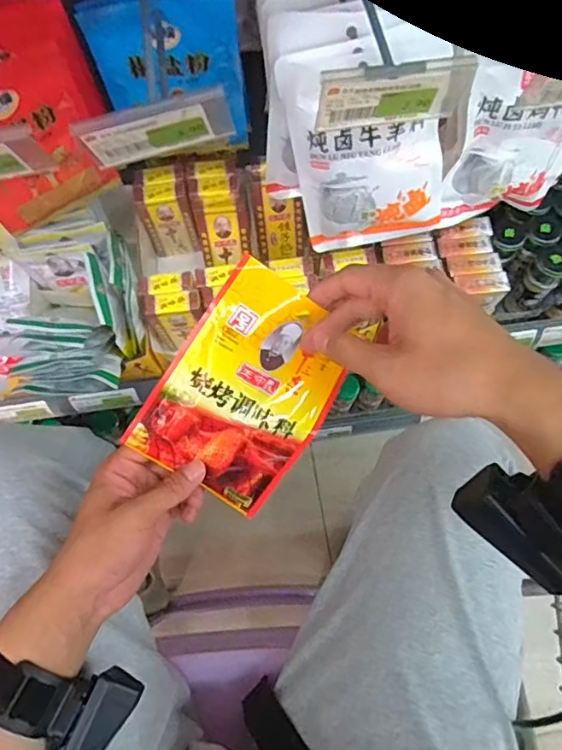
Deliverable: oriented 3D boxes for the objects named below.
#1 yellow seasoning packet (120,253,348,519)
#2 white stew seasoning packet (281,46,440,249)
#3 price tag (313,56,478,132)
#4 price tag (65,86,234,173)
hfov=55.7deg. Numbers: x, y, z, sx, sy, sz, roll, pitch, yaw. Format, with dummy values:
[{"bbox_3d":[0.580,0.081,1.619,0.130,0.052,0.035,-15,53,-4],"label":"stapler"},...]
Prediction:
[{"bbox_3d":[-0.024,0.016,0.387,0.114,0.020,0.164,31,102,-17],"label":"yellow seasoning packet"},{"bbox_3d":[0.074,-0.183,0.446,0.122,0.168,0.024,-6,49,10],"label":"white stew seasoning packet"},{"bbox_3d":[0.076,-0.185,0.353,0.102,0.046,0.008,-9,73,-2],"label":"price tag"},{"bbox_3d":[-0.082,-0.163,0.352,0.098,0.046,0.009,-13,73,-3],"label":"price tag"}]

